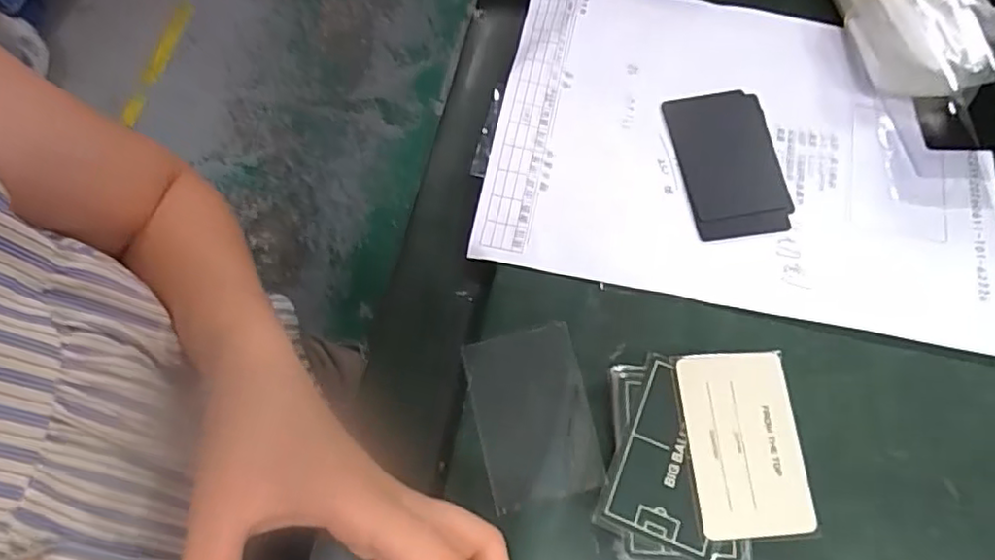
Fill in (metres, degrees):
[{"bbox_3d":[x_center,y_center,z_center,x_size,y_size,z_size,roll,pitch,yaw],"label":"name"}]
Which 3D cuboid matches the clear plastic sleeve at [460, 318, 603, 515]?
[{"bbox_3d":[0.018,0.068,0.329,0.057,0.006,0.085,-13,72,-1],"label":"clear plastic sleeve"}]

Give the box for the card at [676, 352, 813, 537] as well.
[{"bbox_3d":[0.119,0.078,0.308,0.054,0.004,0.083,-3,73,-5],"label":"card"}]

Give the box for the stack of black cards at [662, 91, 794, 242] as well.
[{"bbox_3d":[0.140,-0.070,0.386,0.058,0.008,0.096,-9,73,-2],"label":"stack of black cards"}]

